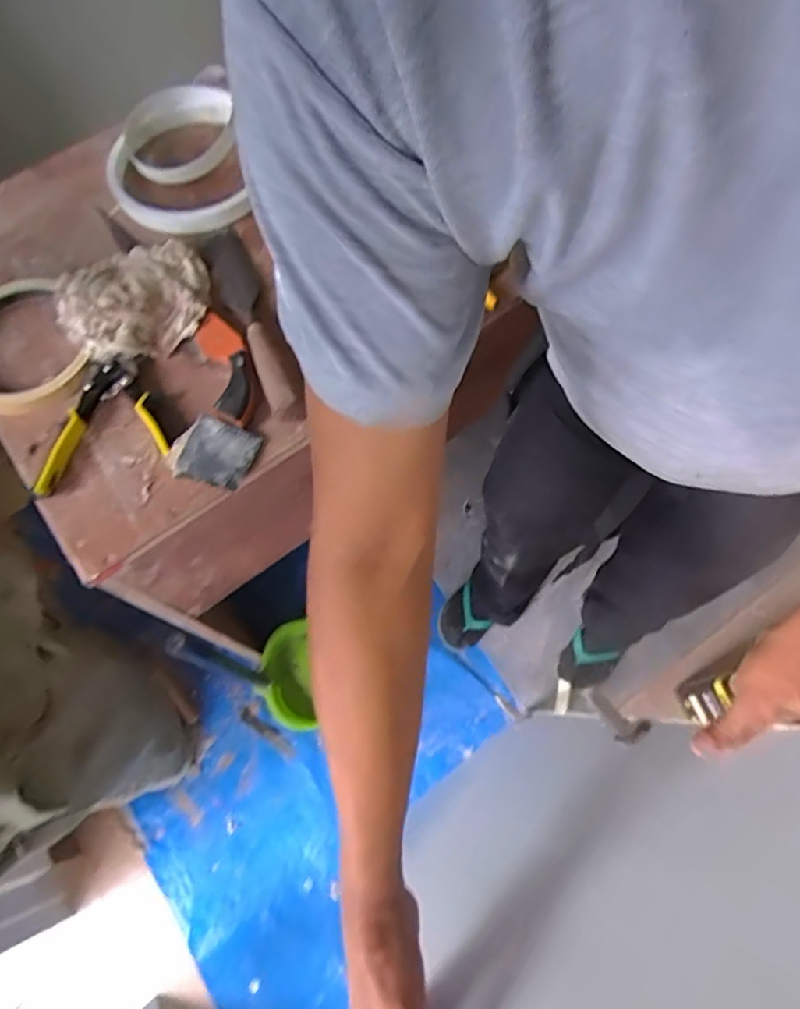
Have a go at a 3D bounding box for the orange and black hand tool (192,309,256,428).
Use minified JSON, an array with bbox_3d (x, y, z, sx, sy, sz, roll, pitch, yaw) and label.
[{"bbox_3d":[-0.200,-0.162,0.663,0.052,0.015,0.154,-21,69,-7],"label":"orange and black hand tool"}]

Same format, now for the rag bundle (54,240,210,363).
[{"bbox_3d":[-0.324,-0.260,0.699,0.184,0.039,0.173,-37,72,-13],"label":"rag bundle"}]

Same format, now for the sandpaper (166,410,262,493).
[{"bbox_3d":[-0.204,-0.058,0.627,0.078,0.018,0.075,20,69,9],"label":"sandpaper"}]

